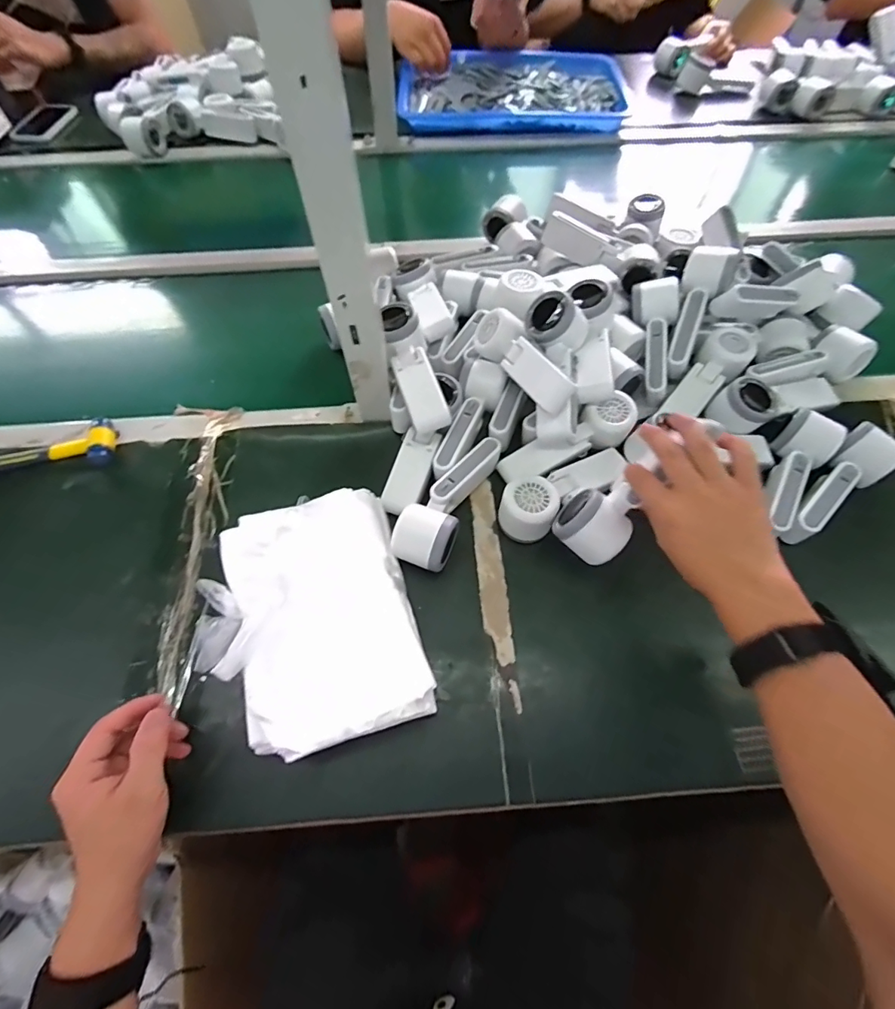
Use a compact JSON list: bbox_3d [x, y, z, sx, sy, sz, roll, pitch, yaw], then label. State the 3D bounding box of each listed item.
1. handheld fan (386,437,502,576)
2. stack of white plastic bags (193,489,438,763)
[{"bbox_3d":[0.000,-0.008,0.489,0.055,0.047,0.166,24,64,13],"label":"handheld fan"},{"bbox_3d":[-0.134,0.108,0.434,0.194,0.068,0.222,-18,65,-6],"label":"stack of white plastic bags"}]

